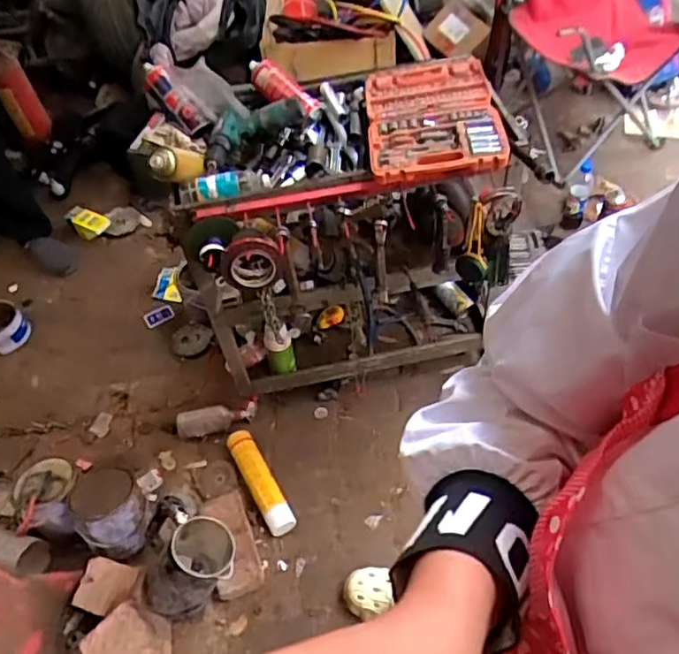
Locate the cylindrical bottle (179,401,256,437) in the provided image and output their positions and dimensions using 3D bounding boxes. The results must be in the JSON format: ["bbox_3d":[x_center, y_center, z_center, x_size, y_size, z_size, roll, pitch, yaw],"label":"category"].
[{"bbox_3d":[-0.333,0.247,1.692,0.219,0.064,0.067,-9,53,-2],"label":"cylindrical bottle"}]

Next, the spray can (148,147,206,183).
[{"bbox_3d":[-0.300,-0.303,1.161,0.055,0.062,0.135,26,25,22],"label":"spray can"}]

